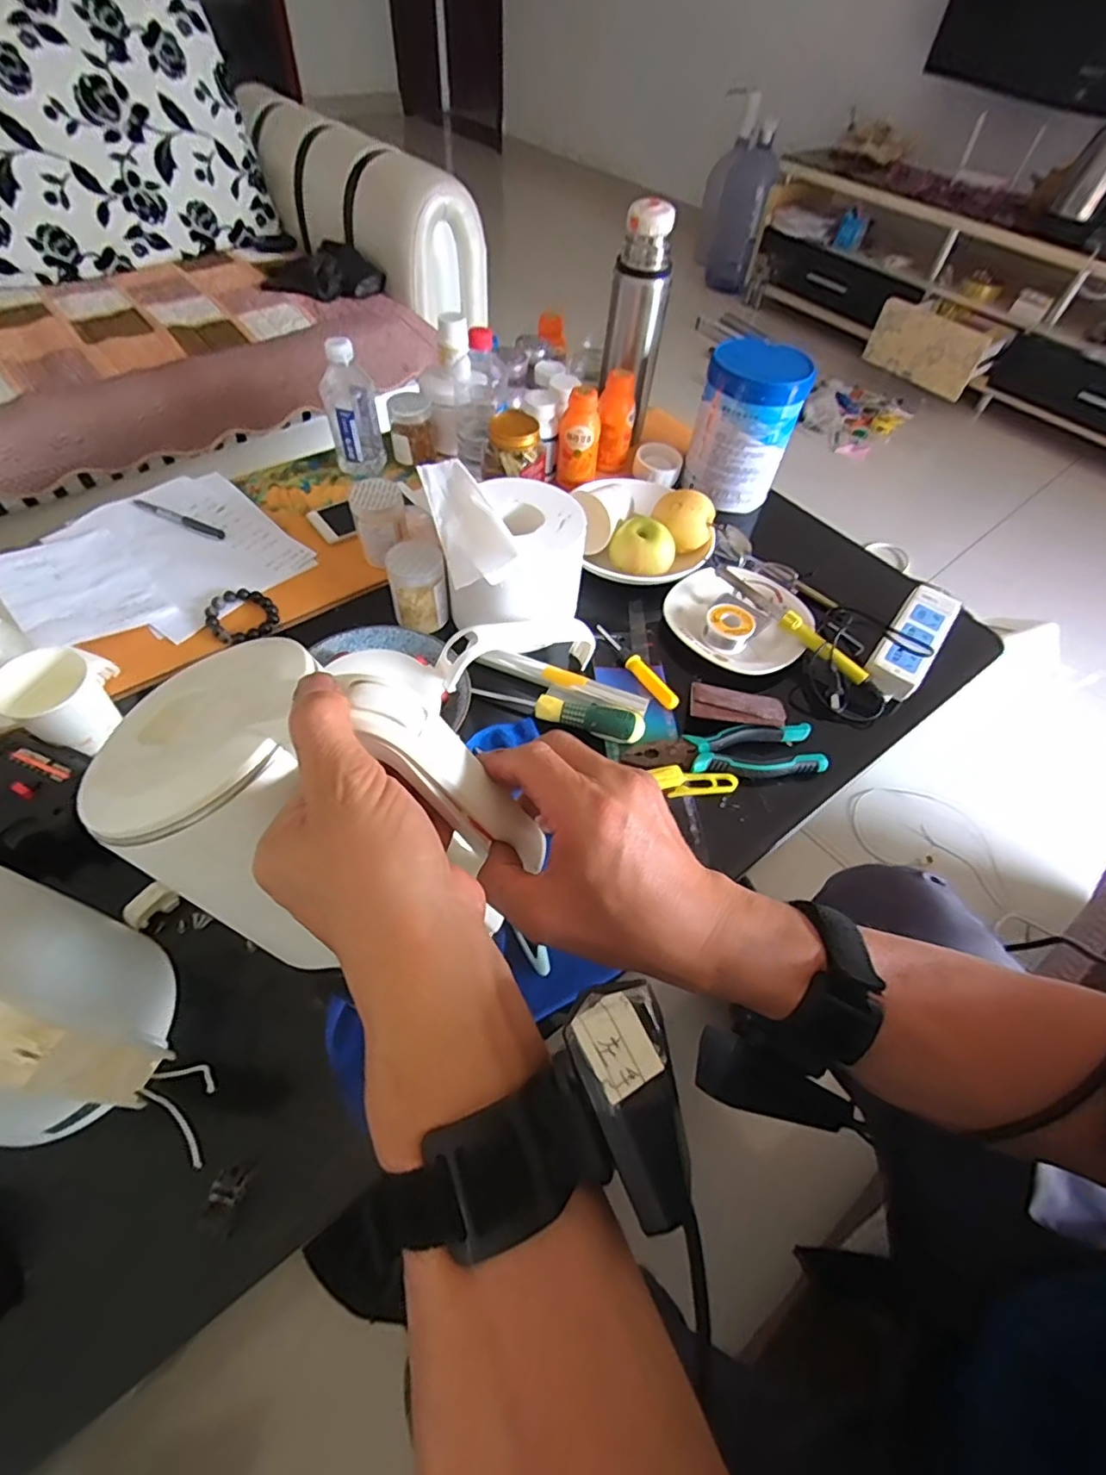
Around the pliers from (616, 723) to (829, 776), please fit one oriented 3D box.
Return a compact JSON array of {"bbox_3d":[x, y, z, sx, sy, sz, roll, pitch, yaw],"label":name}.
[{"bbox_3d":[0.170,0.015,0.577,0.194,0.023,0.051,-2,55,-6],"label":"pliers"}]

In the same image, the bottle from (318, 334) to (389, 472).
[{"bbox_3d":[-0.264,-0.431,0.766,0.068,0.155,0.055,-13,57,-14],"label":"bottle"}]

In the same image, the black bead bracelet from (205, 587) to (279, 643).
[{"bbox_3d":[-0.339,-0.133,0.637,0.069,0.015,0.070,2,55,-3],"label":"black bead bracelet"}]

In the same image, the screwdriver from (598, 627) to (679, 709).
[{"bbox_3d":[0.093,-0.080,0.638,0.020,0.016,0.134,-26,61,-21],"label":"screwdriver"}]

